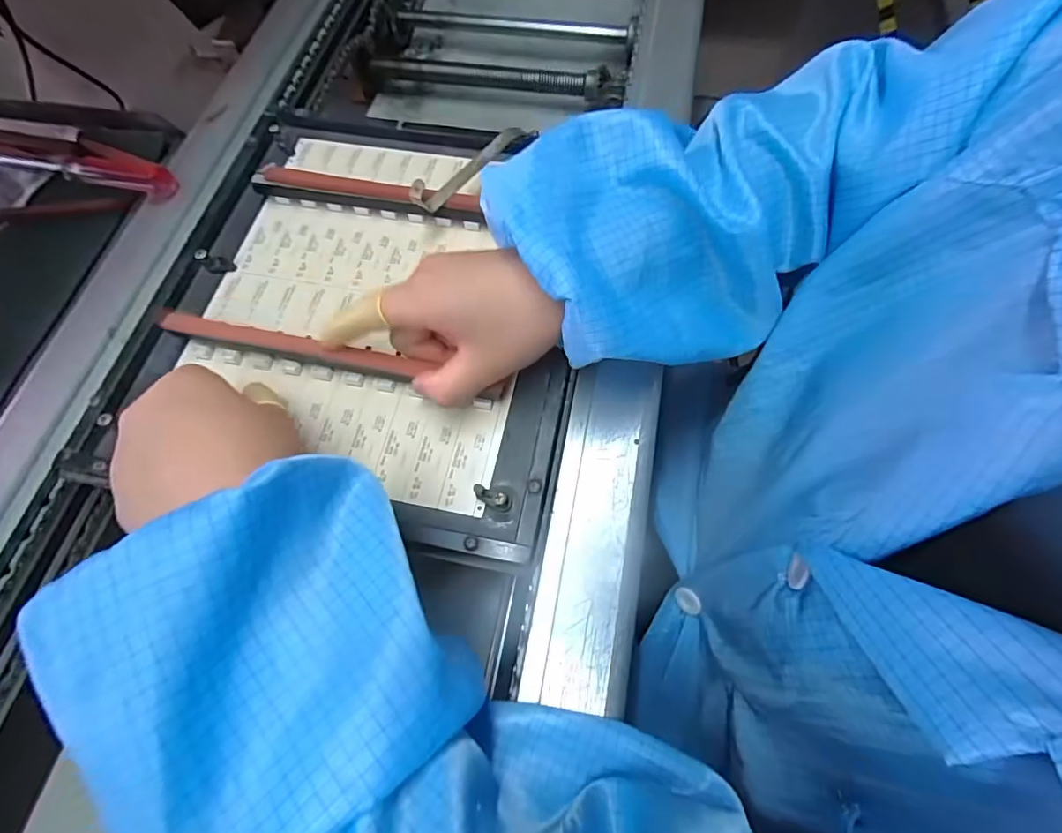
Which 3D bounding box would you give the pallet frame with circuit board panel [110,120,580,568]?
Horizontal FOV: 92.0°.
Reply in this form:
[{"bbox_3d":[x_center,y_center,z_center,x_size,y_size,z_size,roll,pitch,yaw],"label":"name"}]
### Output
[{"bbox_3d":[-0.101,-0.084,0.329,0.267,0.029,0.290,11,67,7],"label":"pallet frame with circuit board panel"}]

